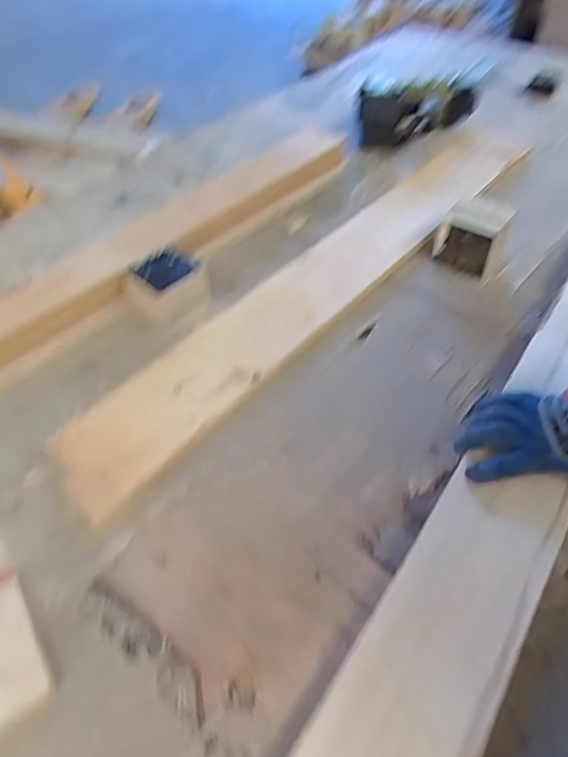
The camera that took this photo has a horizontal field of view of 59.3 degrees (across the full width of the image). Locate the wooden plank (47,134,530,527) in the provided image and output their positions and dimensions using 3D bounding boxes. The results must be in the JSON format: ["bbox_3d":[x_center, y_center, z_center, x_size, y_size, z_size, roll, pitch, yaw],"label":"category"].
[{"bbox_3d":[0.098,-0.184,0.829,0.139,0.037,1.061,35,58,27],"label":"wooden plank"}]

